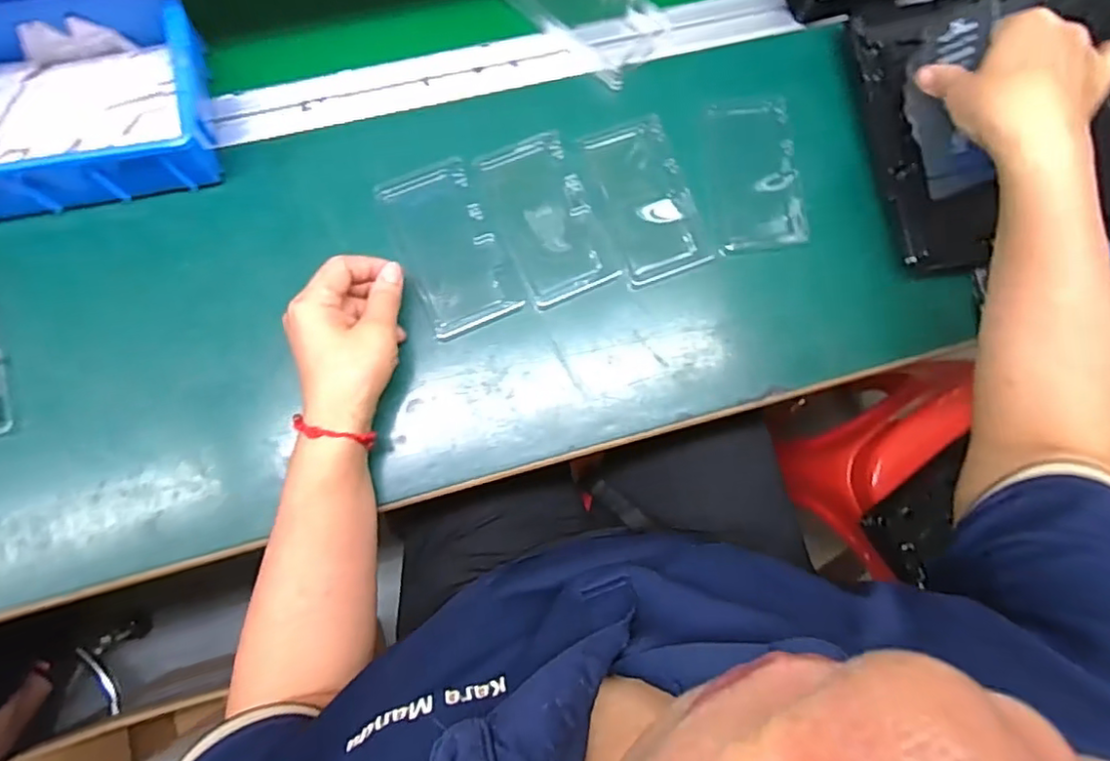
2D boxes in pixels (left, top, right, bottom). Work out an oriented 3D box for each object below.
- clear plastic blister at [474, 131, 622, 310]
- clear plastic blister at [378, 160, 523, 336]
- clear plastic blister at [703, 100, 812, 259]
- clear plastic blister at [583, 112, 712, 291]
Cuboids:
[{"bbox_3d":[-0.005,-0.127,0.479,0.074,0.006,0.128,-24,84,-8],"label":"clear plastic blister"},{"bbox_3d":[-0.082,-0.102,0.473,0.070,0.011,0.128,-24,84,-8],"label":"clear plastic blister"},{"bbox_3d":[0.162,-0.168,0.501,0.075,0.005,0.122,-9,82,-6],"label":"clear plastic blister"},{"bbox_3d":[0.073,-0.143,0.488,0.071,0.004,0.125,-21,83,-7],"label":"clear plastic blister"}]

